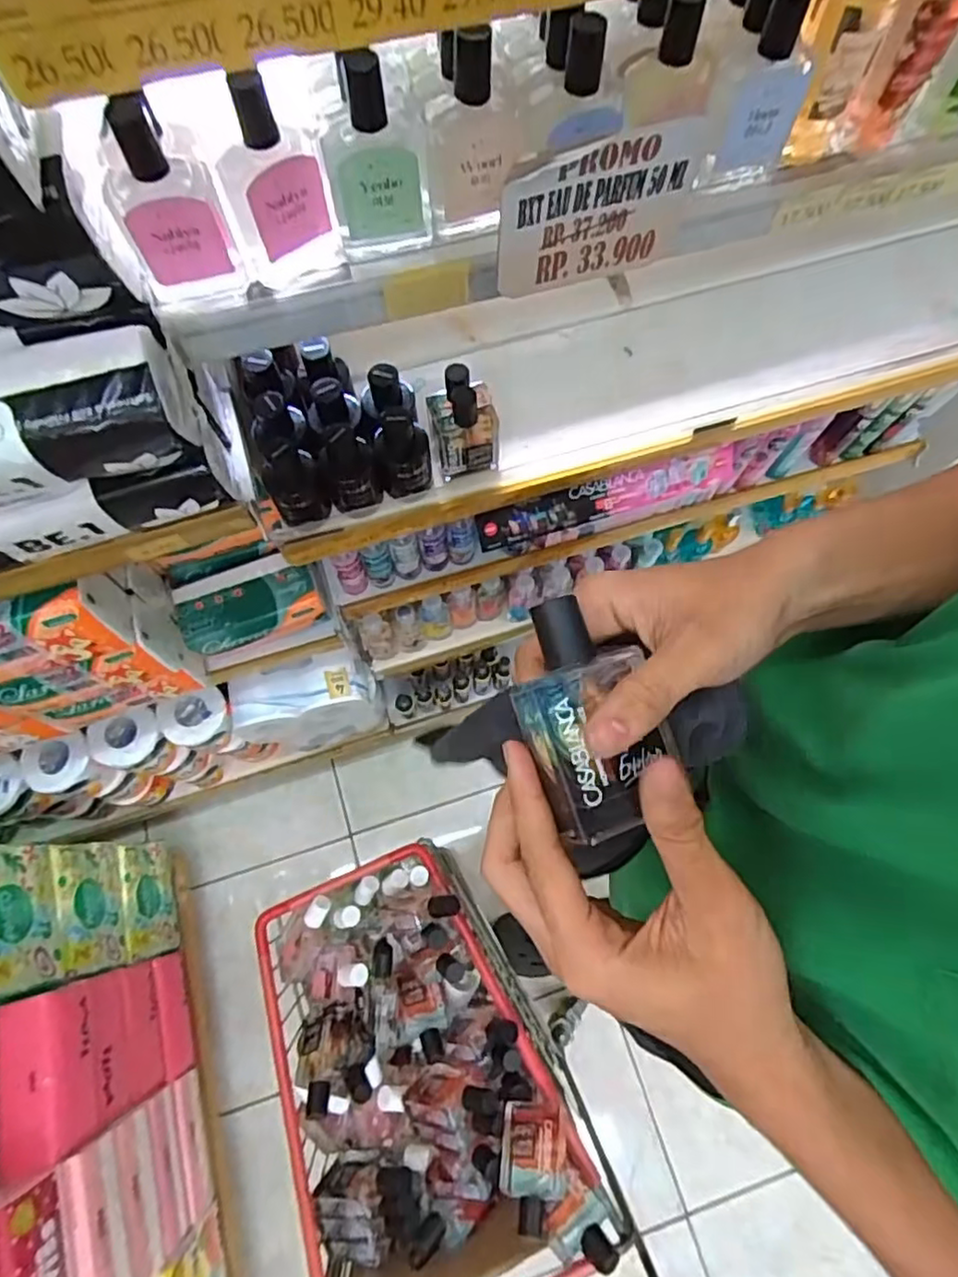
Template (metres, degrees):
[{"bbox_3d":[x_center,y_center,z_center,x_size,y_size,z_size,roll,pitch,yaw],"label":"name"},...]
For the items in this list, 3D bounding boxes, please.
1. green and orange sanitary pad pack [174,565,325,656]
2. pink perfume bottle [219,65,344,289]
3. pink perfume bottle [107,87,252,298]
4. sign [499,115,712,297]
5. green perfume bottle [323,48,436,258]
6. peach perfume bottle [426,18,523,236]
[{"bbox_3d":[-0.294,-0.036,0.844,0.171,0.074,0.066,-23,74,-7],"label":"green and orange sanitary pad pack"},{"bbox_3d":[-0.121,-0.271,0.384,0.058,0.119,0.026,-31,75,-10],"label":"pink perfume bottle"},{"bbox_3d":[-0.183,-0.252,0.369,0.057,0.110,0.027,-26,74,-8],"label":"pink perfume bottle"},{"bbox_3d":[0.078,-0.273,0.413,0.134,0.103,0.011,-17,77,-3],"label":"sign"},{"bbox_3d":[-0.062,-0.289,0.386,0.059,0.108,0.028,-13,73,-4],"label":"green perfume bottle"},{"bbox_3d":[-0.001,-0.304,0.395,0.053,0.100,0.029,4,72,1],"label":"peach perfume bottle"}]

